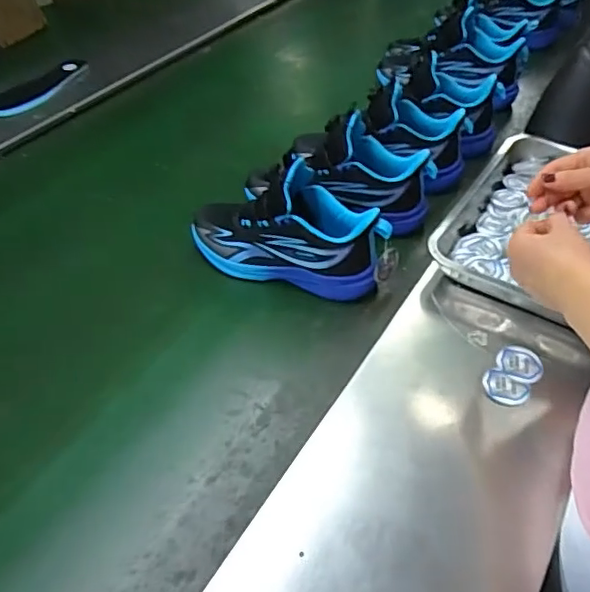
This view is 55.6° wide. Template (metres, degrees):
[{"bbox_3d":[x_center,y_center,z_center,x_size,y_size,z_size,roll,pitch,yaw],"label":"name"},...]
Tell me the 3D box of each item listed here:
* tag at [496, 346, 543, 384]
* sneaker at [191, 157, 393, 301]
[{"bbox_3d":[0.251,0.074,0.623,0.047,0.004,0.045,-1,46,1],"label":"tag"},{"bbox_3d":[-0.012,-0.092,0.723,0.276,0.125,0.090,14,48,16],"label":"sneaker"}]

